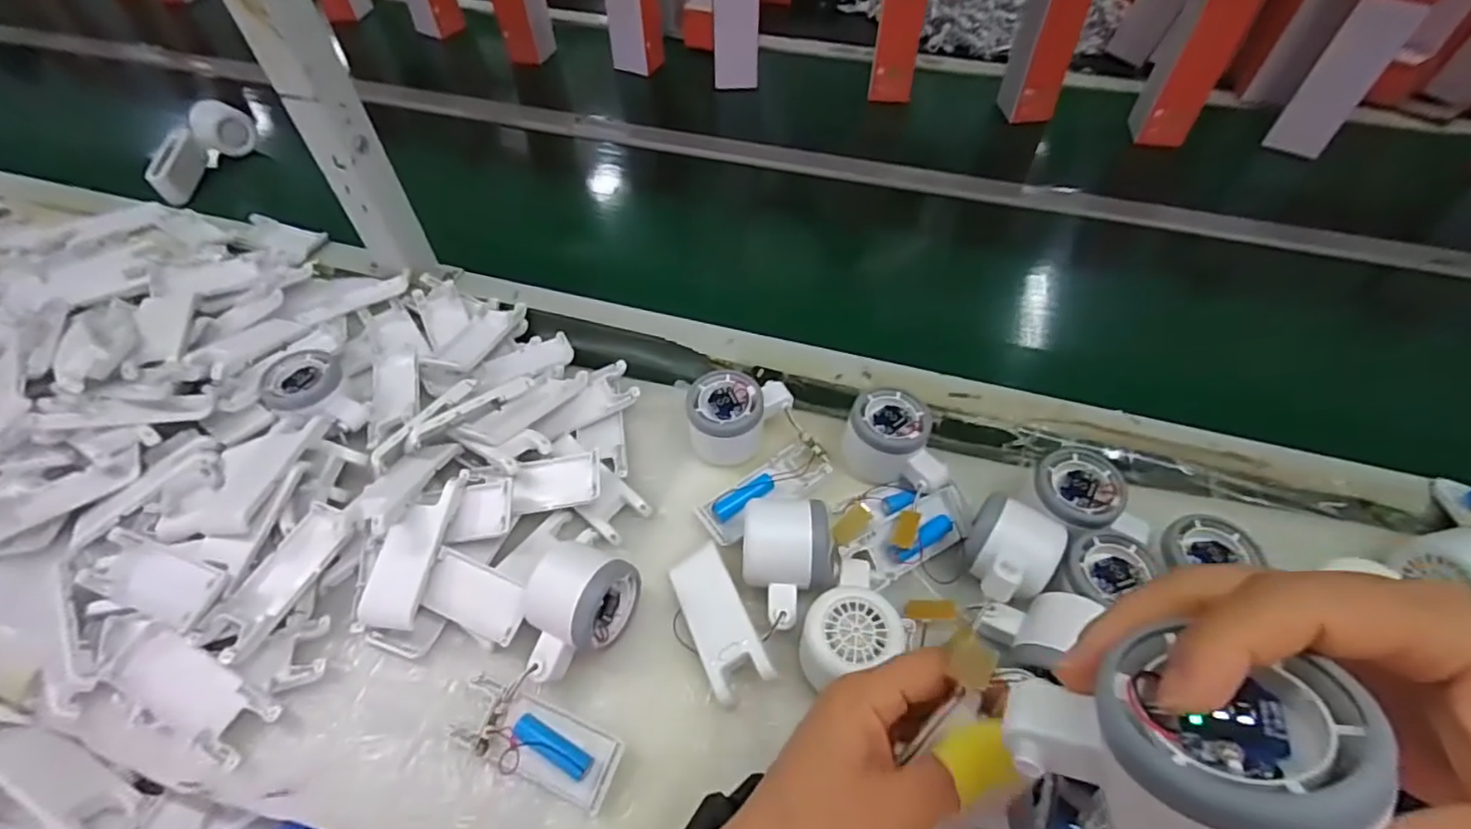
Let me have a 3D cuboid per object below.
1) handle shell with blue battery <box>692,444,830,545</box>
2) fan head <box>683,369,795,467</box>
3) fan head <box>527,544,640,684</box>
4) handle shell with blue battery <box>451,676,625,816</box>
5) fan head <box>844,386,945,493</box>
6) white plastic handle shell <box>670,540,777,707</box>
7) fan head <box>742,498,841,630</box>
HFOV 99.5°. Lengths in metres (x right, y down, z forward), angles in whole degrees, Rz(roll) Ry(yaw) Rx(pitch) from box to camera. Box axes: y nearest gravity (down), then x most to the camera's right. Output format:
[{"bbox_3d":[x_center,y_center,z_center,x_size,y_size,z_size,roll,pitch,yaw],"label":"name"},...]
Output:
[{"bbox_3d":[0.019,0.055,0.470,0.105,0.013,0.043,-30,57,-21],"label":"handle shell with blue battery"},{"bbox_3d":[0.004,0.004,0.487,0.081,0.052,0.061,-2,51,-1],"label":"fan head"},{"bbox_3d":[-0.104,0.123,0.392,0.057,0.055,0.079,21,54,17],"label":"fan head"},{"bbox_3d":[-0.114,0.191,0.363,0.097,0.024,0.040,17,53,14],"label":"handle shell with blue battery"},{"bbox_3d":[0.124,0.021,0.470,0.078,0.049,0.054,26,56,20],"label":"fan head"},{"bbox_3d":[-0.011,0.131,0.399,0.040,0.012,0.095,-33,51,6],"label":"white plastic handle shell"},{"bbox_3d":[0.034,0.098,0.407,0.060,0.050,0.077,1,51,1],"label":"fan head"}]

